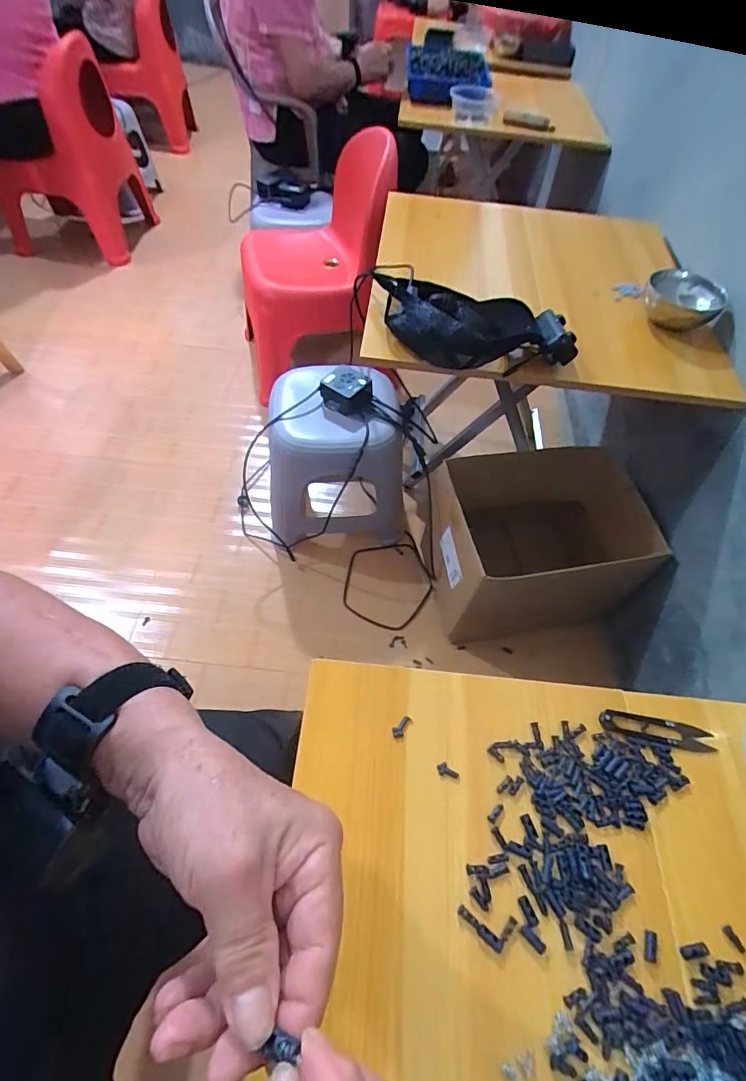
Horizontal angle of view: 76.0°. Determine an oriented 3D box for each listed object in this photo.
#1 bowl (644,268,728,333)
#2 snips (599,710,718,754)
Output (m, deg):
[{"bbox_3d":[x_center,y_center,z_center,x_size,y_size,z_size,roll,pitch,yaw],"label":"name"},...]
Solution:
[{"bbox_3d":[0.511,-0.391,0.796,0.112,0.067,0.112,1,56,-1],"label":"bowl"},{"bbox_3d":[0.256,0.172,0.430,0.101,0.008,0.023,8,56,3],"label":"snips"}]

